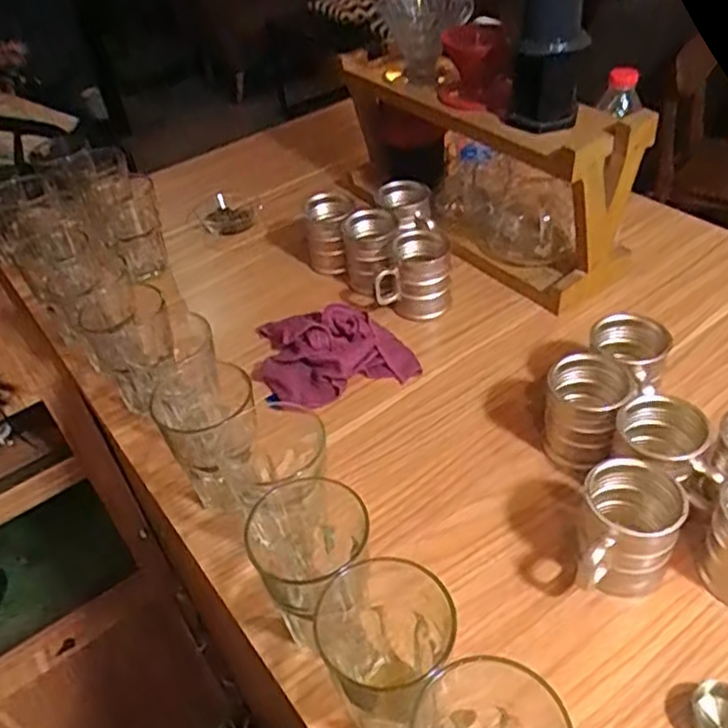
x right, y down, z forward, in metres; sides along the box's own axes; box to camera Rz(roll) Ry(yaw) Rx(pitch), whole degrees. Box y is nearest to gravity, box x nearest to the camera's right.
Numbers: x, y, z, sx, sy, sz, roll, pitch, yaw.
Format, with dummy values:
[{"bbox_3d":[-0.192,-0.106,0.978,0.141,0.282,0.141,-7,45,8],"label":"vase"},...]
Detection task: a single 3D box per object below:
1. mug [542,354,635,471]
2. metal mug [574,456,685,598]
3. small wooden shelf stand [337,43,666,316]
[{"bbox_3d":[0.206,0.051,0.651,0.071,0.087,0.081,10,45,19],"label":"mug"},{"bbox_3d":[0.206,0.140,0.549,0.072,0.093,0.093,14,46,22],"label":"metal mug"},{"bbox_3d":[0.151,-0.253,0.896,0.149,0.217,0.395,-28,46,-20],"label":"small wooden shelf stand"}]

